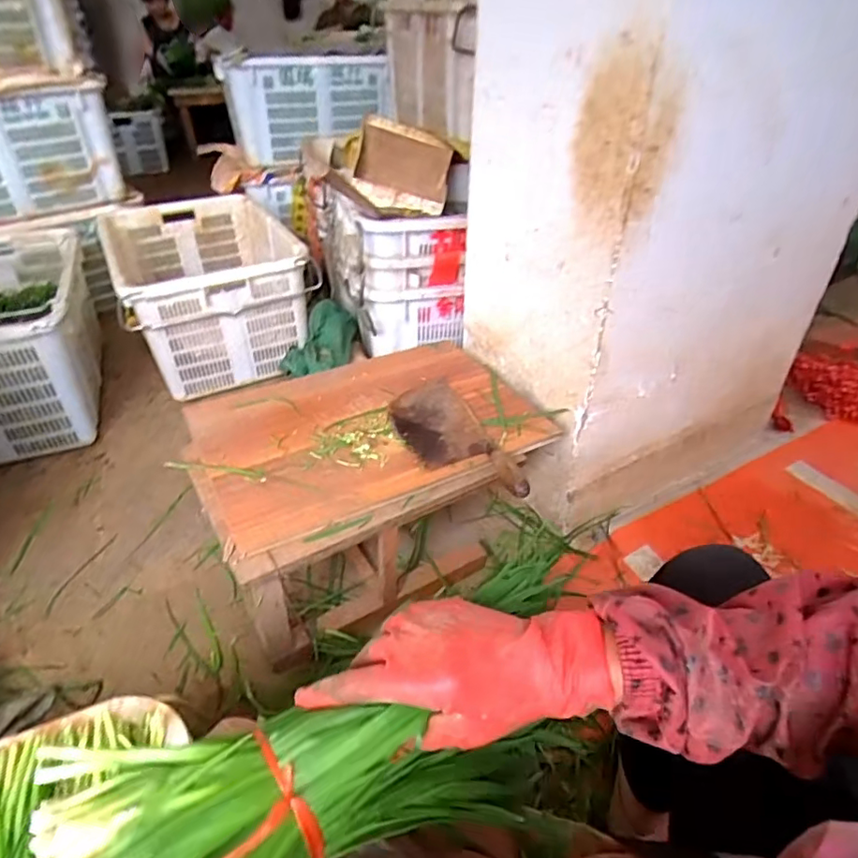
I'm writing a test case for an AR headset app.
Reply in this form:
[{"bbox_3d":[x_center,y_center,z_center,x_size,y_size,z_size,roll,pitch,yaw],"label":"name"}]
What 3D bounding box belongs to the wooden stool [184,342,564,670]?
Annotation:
[{"bbox_3d":[-0.090,0.111,1.037,0.581,0.288,0.434,-19,42,-24],"label":"wooden stool"}]

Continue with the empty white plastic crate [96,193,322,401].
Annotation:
[{"bbox_3d":[-0.638,-0.420,1.652,0.451,0.323,0.636,-17,41,-22],"label":"empty white plastic crate"}]

